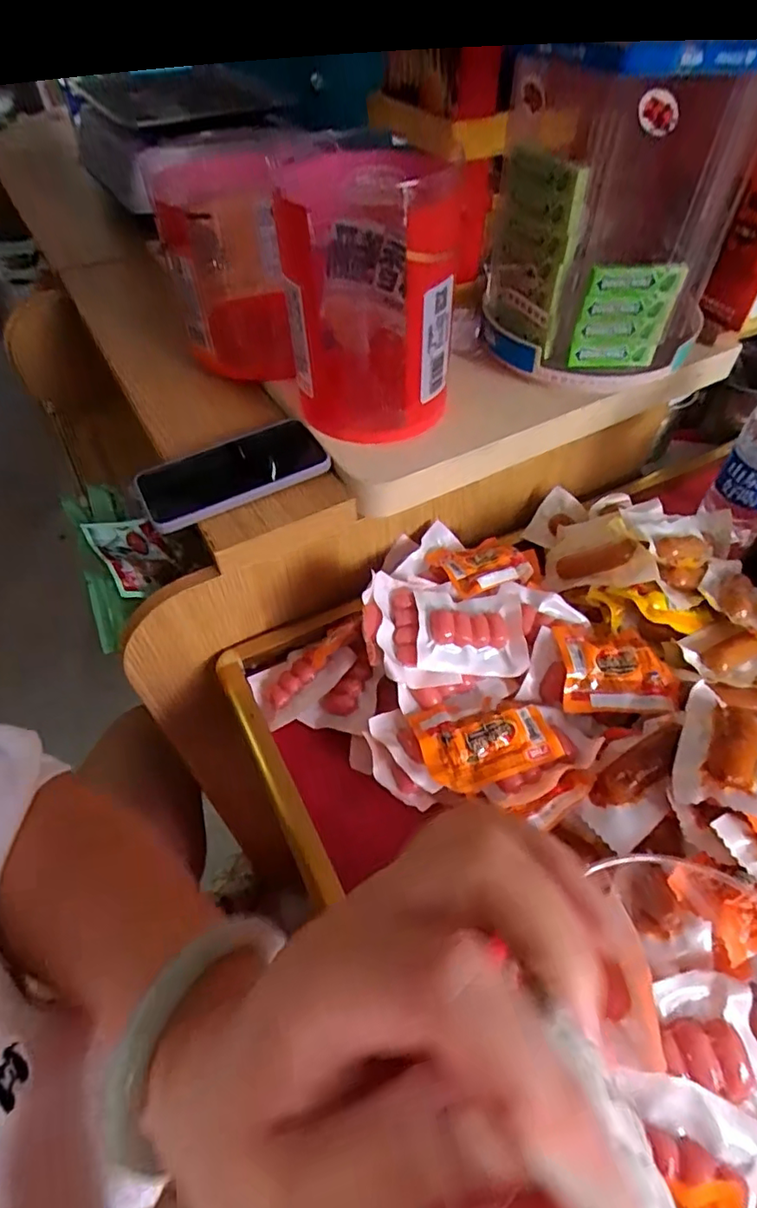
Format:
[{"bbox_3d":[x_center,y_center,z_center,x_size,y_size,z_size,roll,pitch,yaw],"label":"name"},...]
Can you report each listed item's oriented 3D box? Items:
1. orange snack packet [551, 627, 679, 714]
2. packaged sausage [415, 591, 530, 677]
[{"bbox_3d":[0.181,0.048,0.432,0.088,0.022,0.069,0,51,1],"label":"orange snack packet"},{"bbox_3d":[0.072,0.020,0.446,0.087,0.018,0.069,9,60,-11],"label":"packaged sausage"}]

